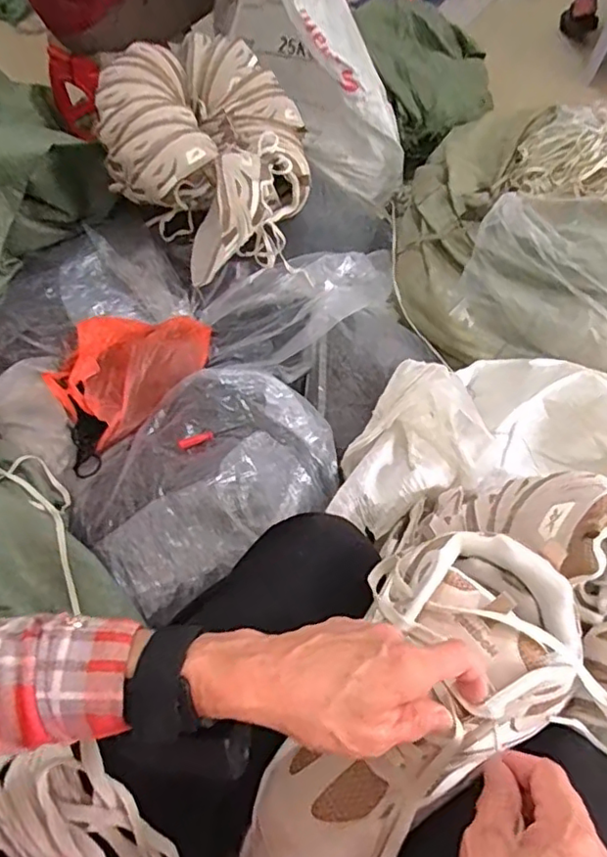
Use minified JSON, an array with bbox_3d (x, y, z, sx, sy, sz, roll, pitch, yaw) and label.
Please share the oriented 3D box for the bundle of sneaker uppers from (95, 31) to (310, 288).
[{"bbox_3d":[-0.170,-0.473,1.032,0.339,0.213,0.442,-6,54,3],"label":"bundle of sneaker uppers"}]

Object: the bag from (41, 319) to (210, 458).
[{"bbox_3d":[-0.268,-0.108,0.948,0.260,0.066,0.204,-37,58,-19],"label":"bag"}]

